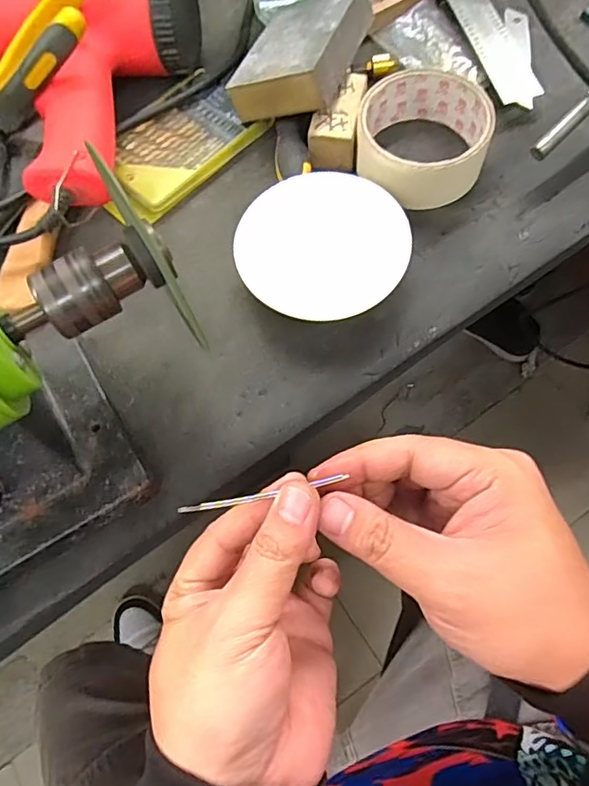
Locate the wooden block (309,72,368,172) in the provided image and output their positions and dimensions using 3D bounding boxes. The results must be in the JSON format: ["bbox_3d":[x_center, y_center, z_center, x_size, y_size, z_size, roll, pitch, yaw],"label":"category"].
[{"bbox_3d":[0.030,-0.188,0.377,0.031,0.024,0.063,9,72,5],"label":"wooden block"}]

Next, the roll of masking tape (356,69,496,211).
[{"bbox_3d":[0.084,-0.165,0.363,0.085,0.034,0.099,2,69,4],"label":"roll of masking tape"}]

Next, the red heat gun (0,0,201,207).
[{"bbox_3d":[-0.200,-0.235,0.381,0.222,0.068,0.184,17,73,8],"label":"red heat gun"}]

